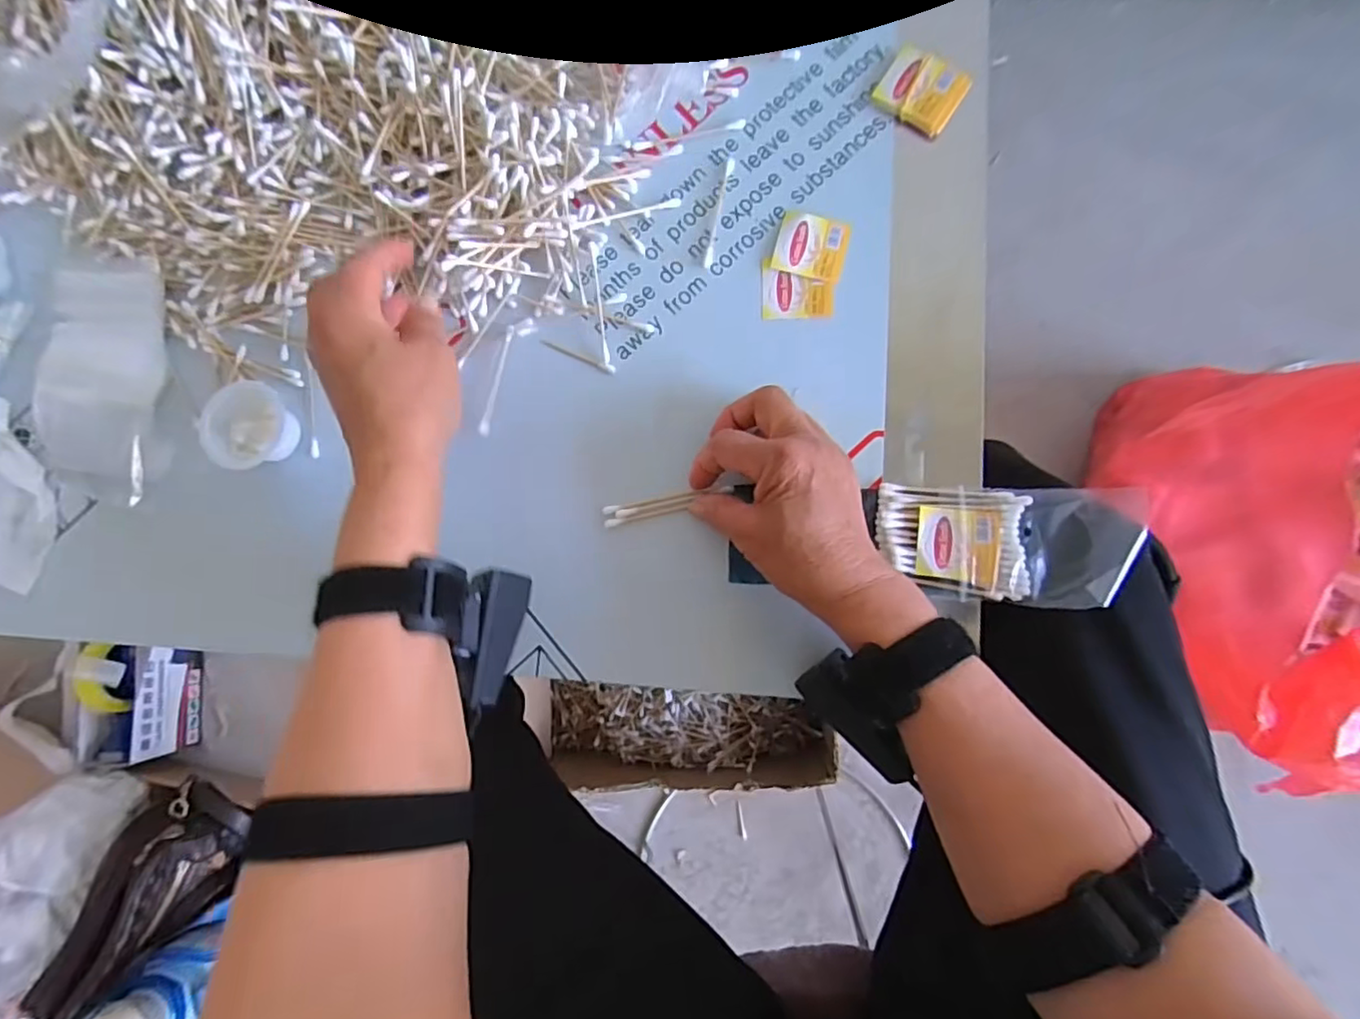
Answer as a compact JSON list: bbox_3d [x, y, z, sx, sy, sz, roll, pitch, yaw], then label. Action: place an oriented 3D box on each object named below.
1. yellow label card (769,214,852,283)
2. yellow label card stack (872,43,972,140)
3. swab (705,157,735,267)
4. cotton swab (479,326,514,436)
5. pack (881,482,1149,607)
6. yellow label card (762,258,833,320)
[{"bbox_3d":[0.082,-0.165,0.390,0.043,0.004,0.038,14,85,7],"label":"yellow label card"},{"bbox_3d":[0.151,-0.263,0.390,0.050,0.009,0.040,40,89,8],"label":"yellow label card stack"},{"bbox_3d":[0.026,-0.192,0.400,0.006,0.004,0.073,13,85,7],"label":"swab"},{"bbox_3d":[-0.116,-0.082,0.392,0.006,0.004,0.072,10,85,6],"label":"cotton swab"},{"bbox_3d":[0.179,0.018,0.343,0.129,0.012,0.063,2,80,15],"label":"pack"},{"bbox_3d":[0.073,-0.138,0.389,0.043,0.004,0.036,0,84,5],"label":"yellow label card"}]

